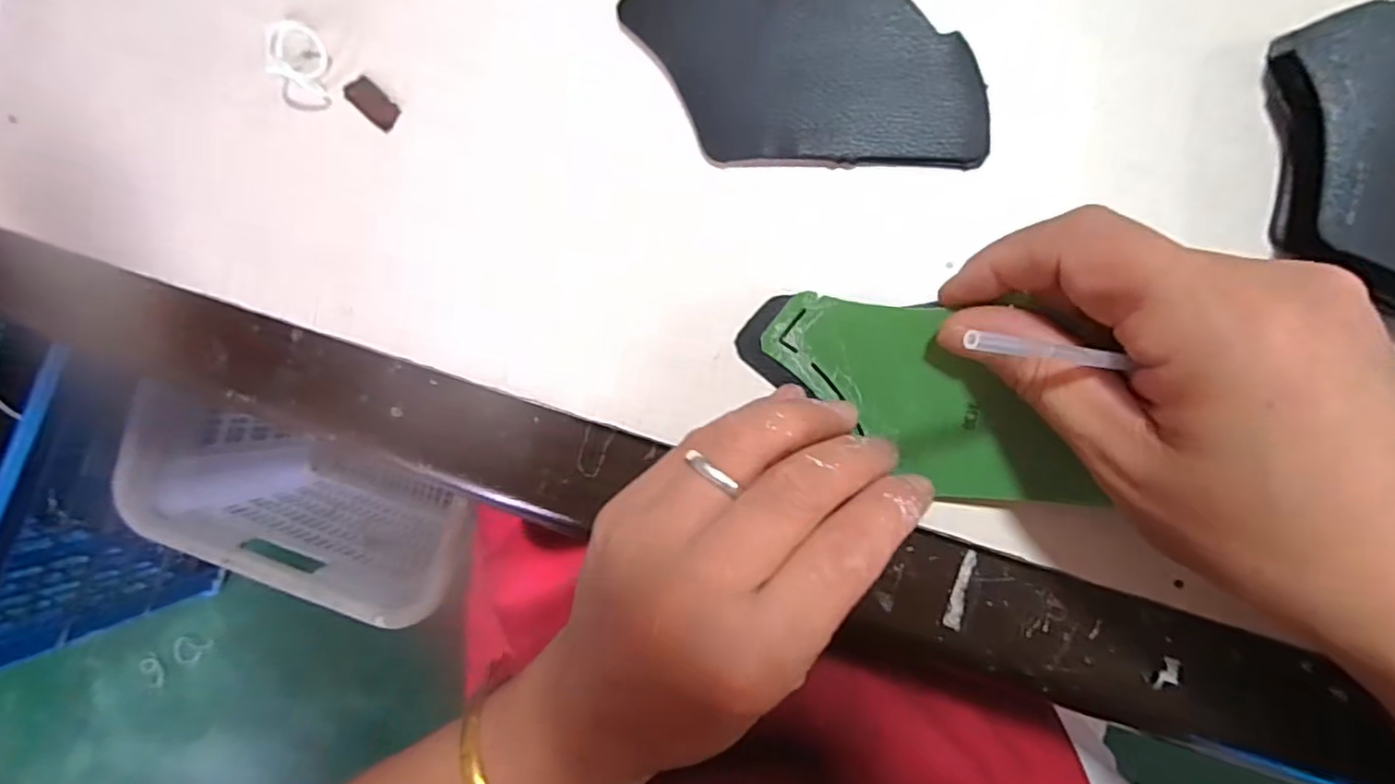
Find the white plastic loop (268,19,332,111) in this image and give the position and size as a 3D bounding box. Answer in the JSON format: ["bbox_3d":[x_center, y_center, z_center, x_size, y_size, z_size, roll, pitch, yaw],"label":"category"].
[{"bbox_3d":[-0.149,-0.124,0.249,0.023,0.006,0.033,2,92,7],"label":"white plastic loop"}]

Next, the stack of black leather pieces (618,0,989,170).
[{"bbox_3d":[0.036,-0.113,0.228,0.120,0.007,0.068,3,92,7],"label":"stack of black leather pieces"}]

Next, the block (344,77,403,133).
[{"bbox_3d":[-0.122,-0.109,0.249,0.022,0.004,0.011,39,96,5],"label":"block"}]

